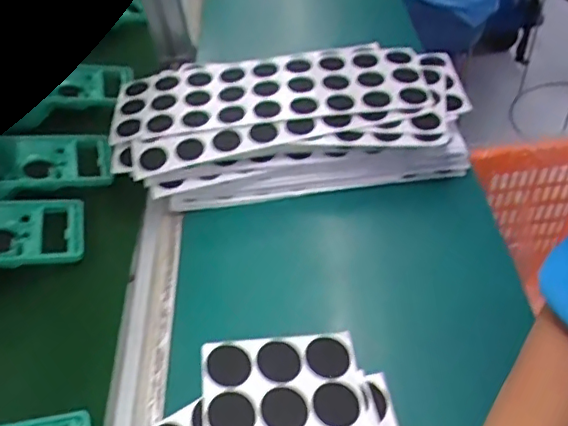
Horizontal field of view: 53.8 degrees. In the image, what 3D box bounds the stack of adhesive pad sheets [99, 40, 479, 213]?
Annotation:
[{"bbox_3d":[0.003,-0.101,0.607,0.357,0.061,0.181,-4,48,3],"label":"stack of adhesive pad sheets"}]

